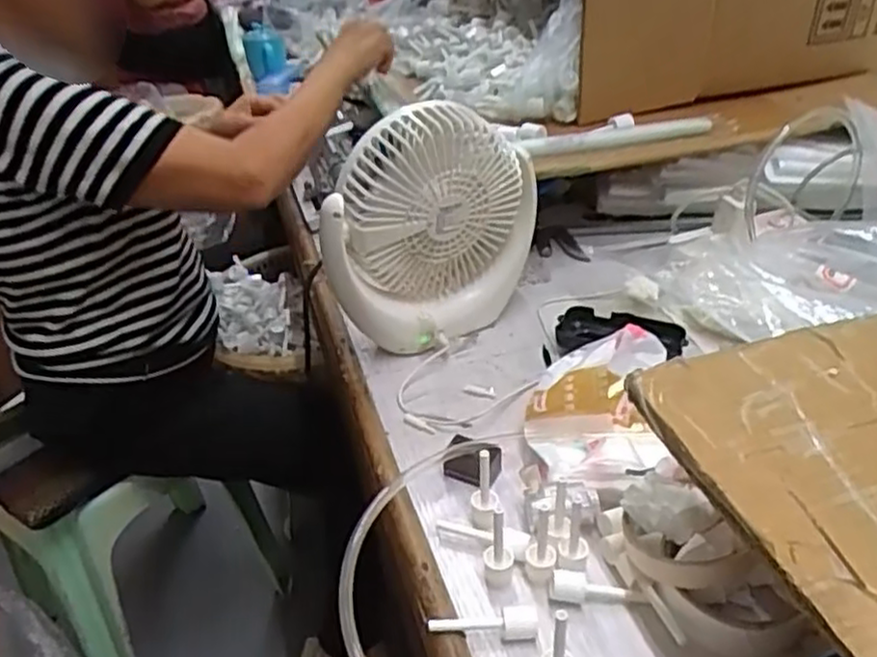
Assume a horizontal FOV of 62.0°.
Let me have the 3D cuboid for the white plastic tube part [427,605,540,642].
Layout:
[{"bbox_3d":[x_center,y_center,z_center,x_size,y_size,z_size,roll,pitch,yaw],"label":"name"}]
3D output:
[{"bbox_3d":[0.027,0.176,0.438,0.064,0.014,0.018,0,34,6],"label":"white plastic tube part"}]

